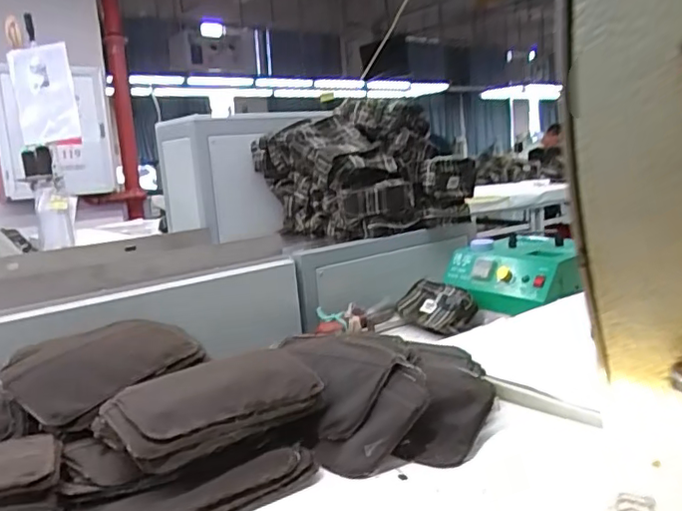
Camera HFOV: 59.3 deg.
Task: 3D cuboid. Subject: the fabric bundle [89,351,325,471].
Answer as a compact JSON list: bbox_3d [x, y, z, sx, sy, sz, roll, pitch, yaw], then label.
[{"bbox_3d":[-0.129,0.146,0.608,0.212,0.041,0.137,-11,12,-35],"label":"fabric bundle"}]

